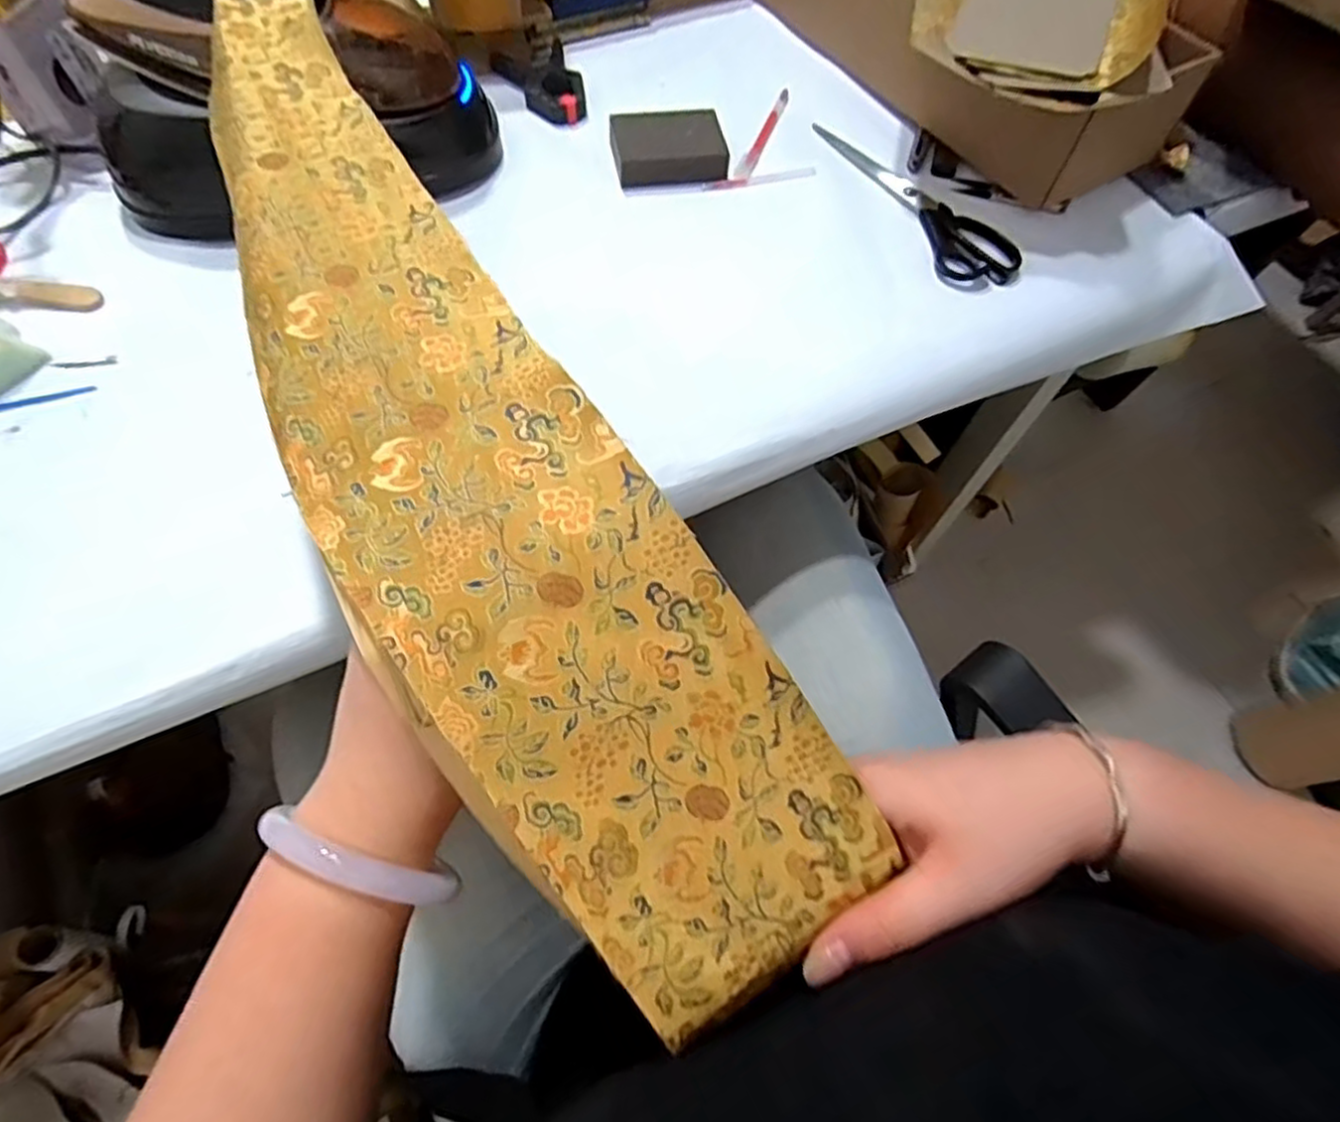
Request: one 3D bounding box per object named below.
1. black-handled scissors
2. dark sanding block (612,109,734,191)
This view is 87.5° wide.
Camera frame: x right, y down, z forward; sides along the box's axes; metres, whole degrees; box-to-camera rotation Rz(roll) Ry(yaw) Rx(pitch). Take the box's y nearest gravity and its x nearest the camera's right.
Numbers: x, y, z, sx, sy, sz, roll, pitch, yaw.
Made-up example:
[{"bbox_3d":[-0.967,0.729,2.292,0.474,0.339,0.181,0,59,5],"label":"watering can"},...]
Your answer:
[{"bbox_3d":[0.206,-0.323,0.622,0.059,0.012,0.242,-34,70,-18],"label":"black-handled scissors"},{"bbox_3d":[-0.002,-0.375,0.633,0.100,0.025,0.070,-4,64,-5],"label":"dark sanding block"}]

